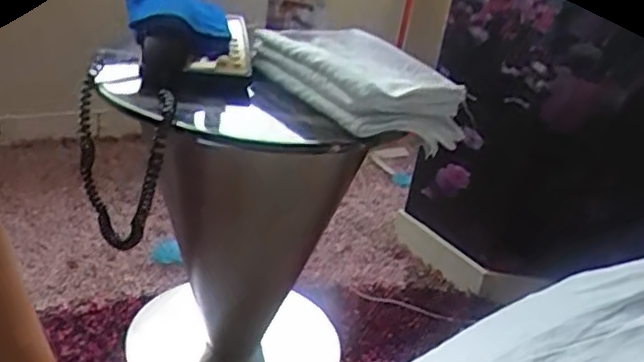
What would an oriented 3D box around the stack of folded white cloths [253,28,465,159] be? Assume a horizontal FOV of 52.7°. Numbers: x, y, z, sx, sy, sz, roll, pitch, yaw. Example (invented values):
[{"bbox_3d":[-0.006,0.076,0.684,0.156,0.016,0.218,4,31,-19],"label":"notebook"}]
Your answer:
[{"bbox_3d":[0.032,-0.118,0.809,0.158,0.090,0.260,-14,34,-38],"label":"stack of folded white cloths"}]

